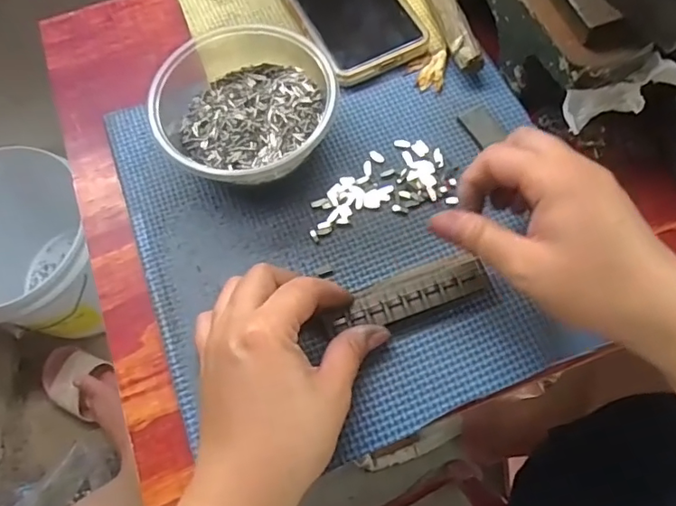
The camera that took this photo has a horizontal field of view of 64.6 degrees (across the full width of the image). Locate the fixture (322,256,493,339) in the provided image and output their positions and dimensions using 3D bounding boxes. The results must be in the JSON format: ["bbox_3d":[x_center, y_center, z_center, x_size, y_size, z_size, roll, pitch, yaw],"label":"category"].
[{"bbox_3d":[0.038,0.025,0.315,0.098,0.014,0.028,-19,67,-6],"label":"fixture"}]

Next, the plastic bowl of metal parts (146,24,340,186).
[{"bbox_3d":[-0.060,-0.097,0.351,0.111,0.046,0.117,-1,67,2],"label":"plastic bowl of metal parts"}]

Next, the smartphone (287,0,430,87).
[{"bbox_3d":[0.001,-0.197,0.404,0.075,0.009,0.156,-24,68,-8],"label":"smartphone"}]

